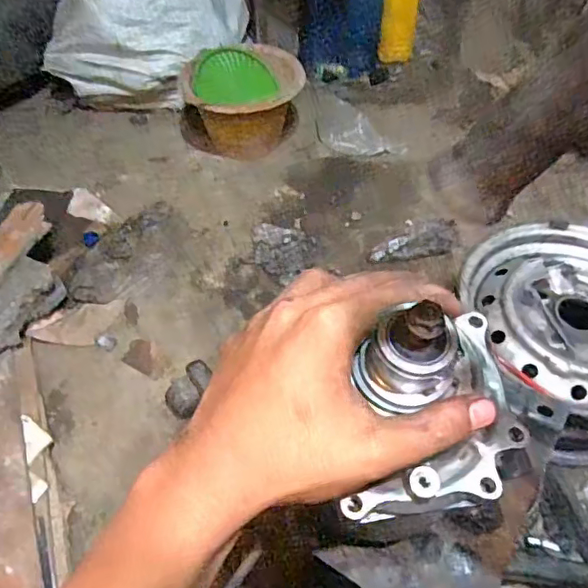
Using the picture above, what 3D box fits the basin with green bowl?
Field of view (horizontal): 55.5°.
[{"bbox_3d":[-0.117,-0.426,1.235,0.268,0.184,0.215,3,51,1],"label":"basin with green bowl"}]

